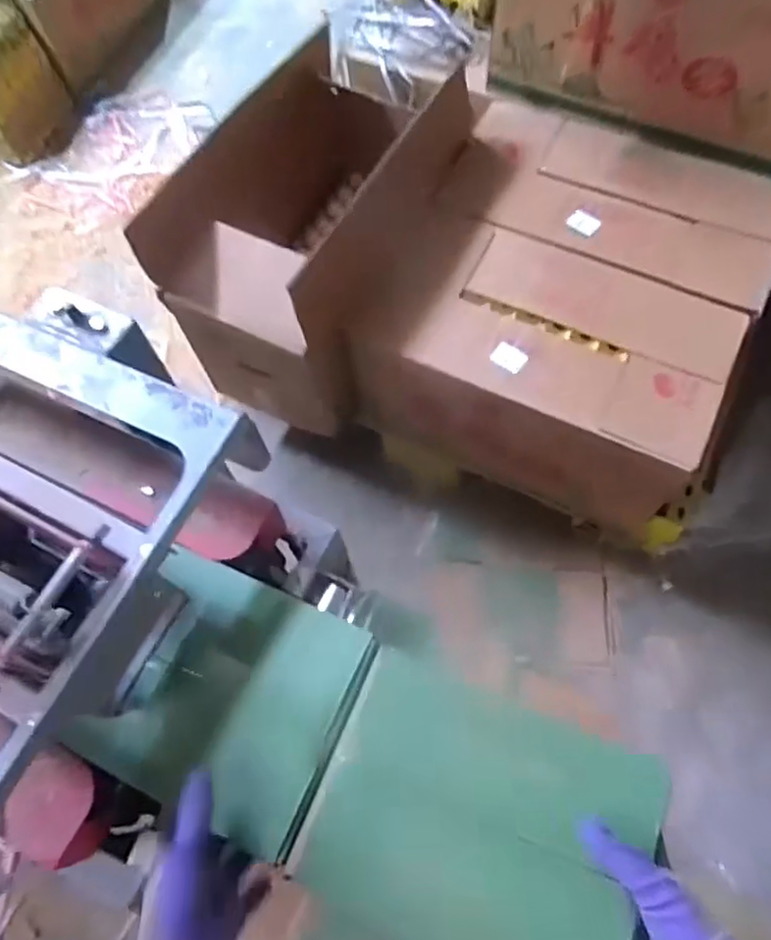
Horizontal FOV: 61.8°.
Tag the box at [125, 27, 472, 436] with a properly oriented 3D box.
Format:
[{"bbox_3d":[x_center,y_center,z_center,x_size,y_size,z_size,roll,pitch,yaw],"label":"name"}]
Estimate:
[{"bbox_3d":[-0.130,-0.458,1.259,0.382,0.372,0.641,25,68,13],"label":"box"}]

